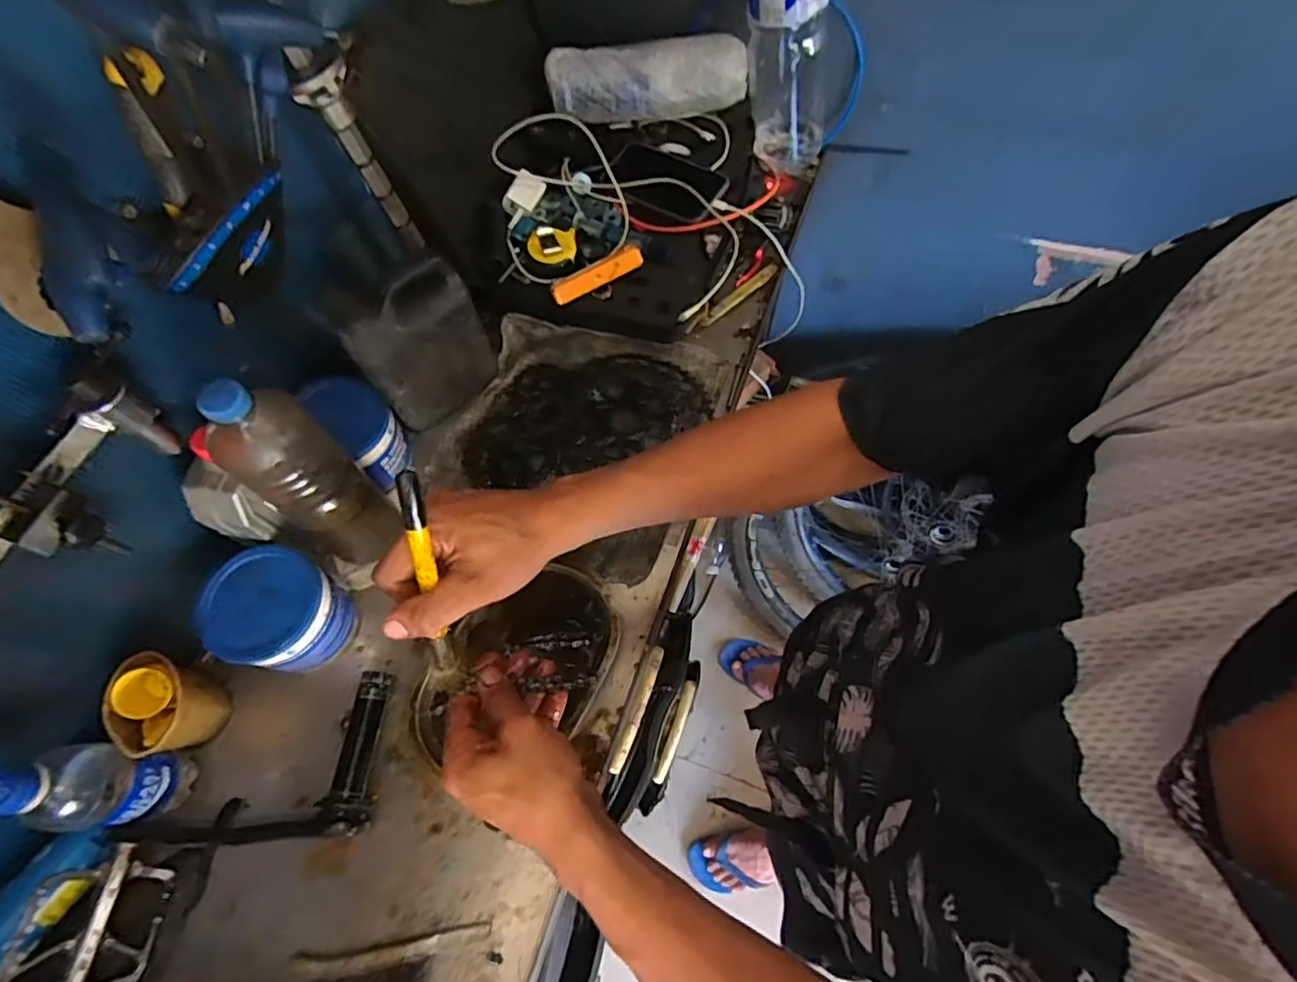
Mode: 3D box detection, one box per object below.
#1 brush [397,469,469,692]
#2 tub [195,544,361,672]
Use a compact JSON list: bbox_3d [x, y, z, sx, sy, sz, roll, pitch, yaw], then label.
[{"bbox_3d":[-0.136,0.064,0.379,0.018,0.170,0.011,3,31,4],"label":"brush"},{"bbox_3d":[-0.344,0.118,0.583,0.099,0.099,0.100,-1,67,2],"label":"tub"}]

